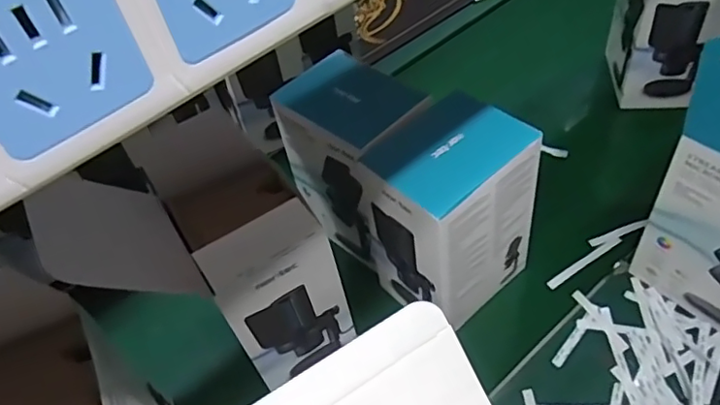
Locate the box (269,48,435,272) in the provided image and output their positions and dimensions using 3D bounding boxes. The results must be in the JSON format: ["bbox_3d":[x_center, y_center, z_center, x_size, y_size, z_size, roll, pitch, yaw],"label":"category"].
[{"bbox_3d":[-0.002,-0.046,0.709,0.104,0.210,0.151,-37,52,-26],"label":"box"}]

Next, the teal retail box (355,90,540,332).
[{"bbox_3d":[0.101,0.017,0.645,0.147,0.216,0.114,-34,51,-24],"label":"teal retail box"}]

